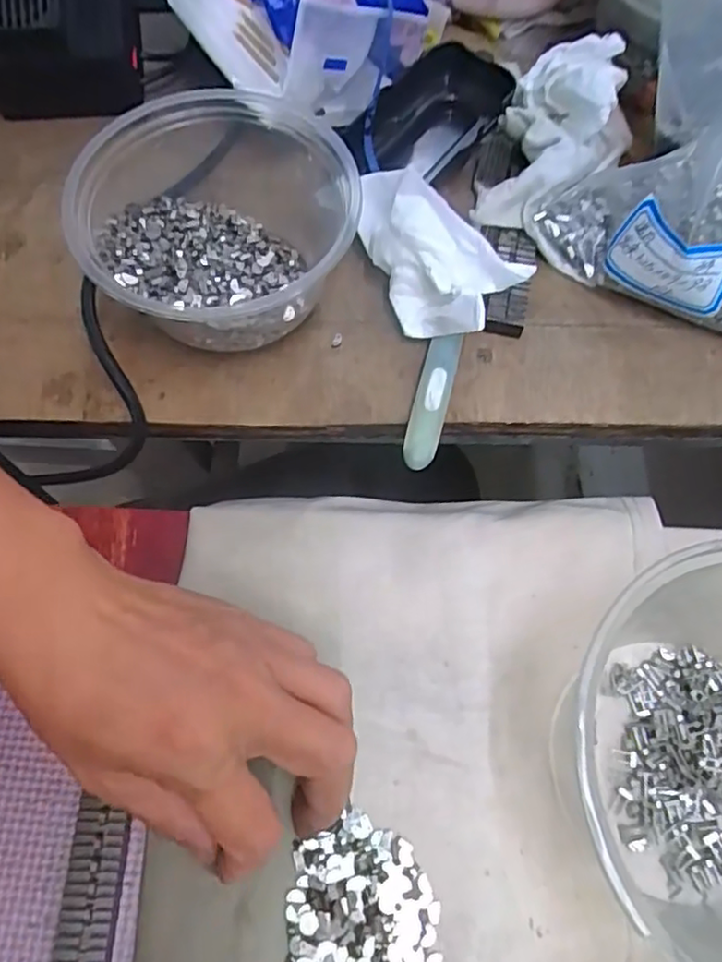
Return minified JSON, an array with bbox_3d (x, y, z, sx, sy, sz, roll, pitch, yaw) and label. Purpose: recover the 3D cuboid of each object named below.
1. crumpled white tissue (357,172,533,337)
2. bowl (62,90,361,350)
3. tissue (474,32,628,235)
[{"bbox_3d":[0.028,-0.097,0.281,0.078,0.048,0.046,32,71,11],"label":"crumpled white tissue"},{"bbox_3d":[-0.060,-0.109,0.279,0.110,0.060,0.127,-6,68,-4],"label":"bowl"},{"bbox_3d":[0.095,-0.162,0.298,0.060,0.043,0.091,21,69,7],"label":"tissue"}]

